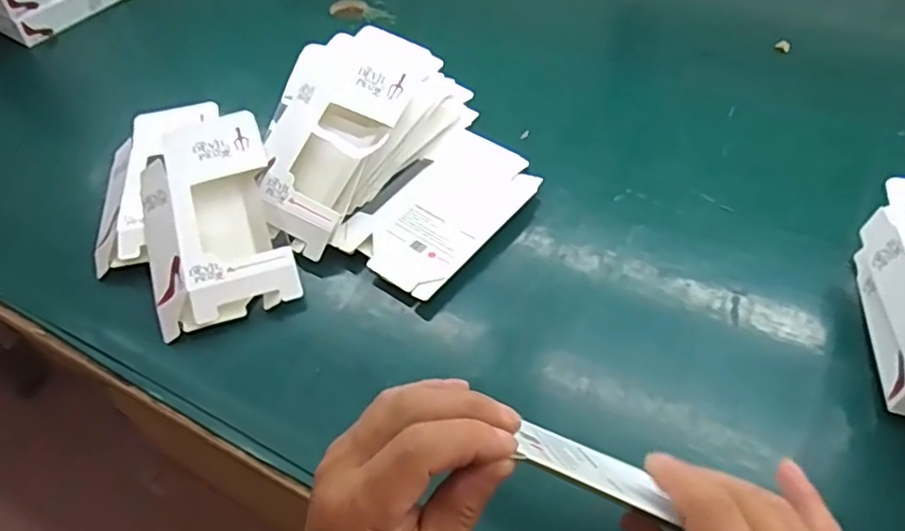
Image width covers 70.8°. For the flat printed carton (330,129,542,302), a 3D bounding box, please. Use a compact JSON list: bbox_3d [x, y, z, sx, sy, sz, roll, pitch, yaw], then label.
[{"bbox_3d":[-0.004,-0.062,0.636,0.122,0.011,0.216,29,55,25],"label":"flat printed carton"}]

